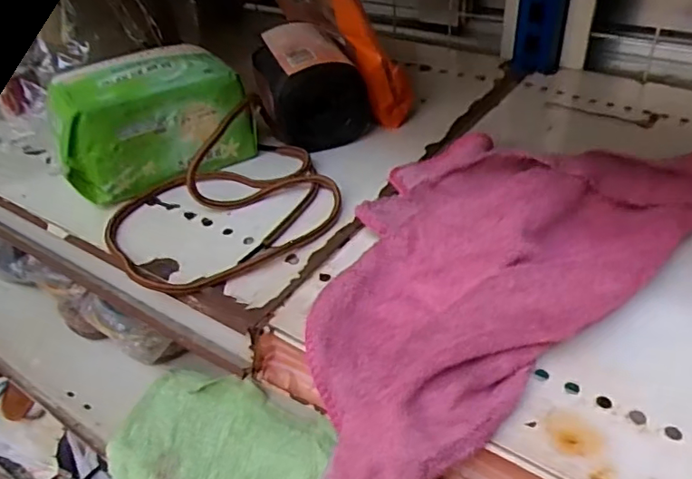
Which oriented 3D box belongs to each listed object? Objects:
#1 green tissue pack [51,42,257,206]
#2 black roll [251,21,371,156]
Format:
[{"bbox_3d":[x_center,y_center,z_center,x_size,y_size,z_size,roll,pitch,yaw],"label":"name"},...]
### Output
[{"bbox_3d":[-0.127,-0.080,0.382,0.123,0.063,0.084,-17,40,-15],"label":"green tissue pack"},{"bbox_3d":[-0.024,-0.106,0.405,0.075,0.060,0.086,-11,39,-8],"label":"black roll"}]

